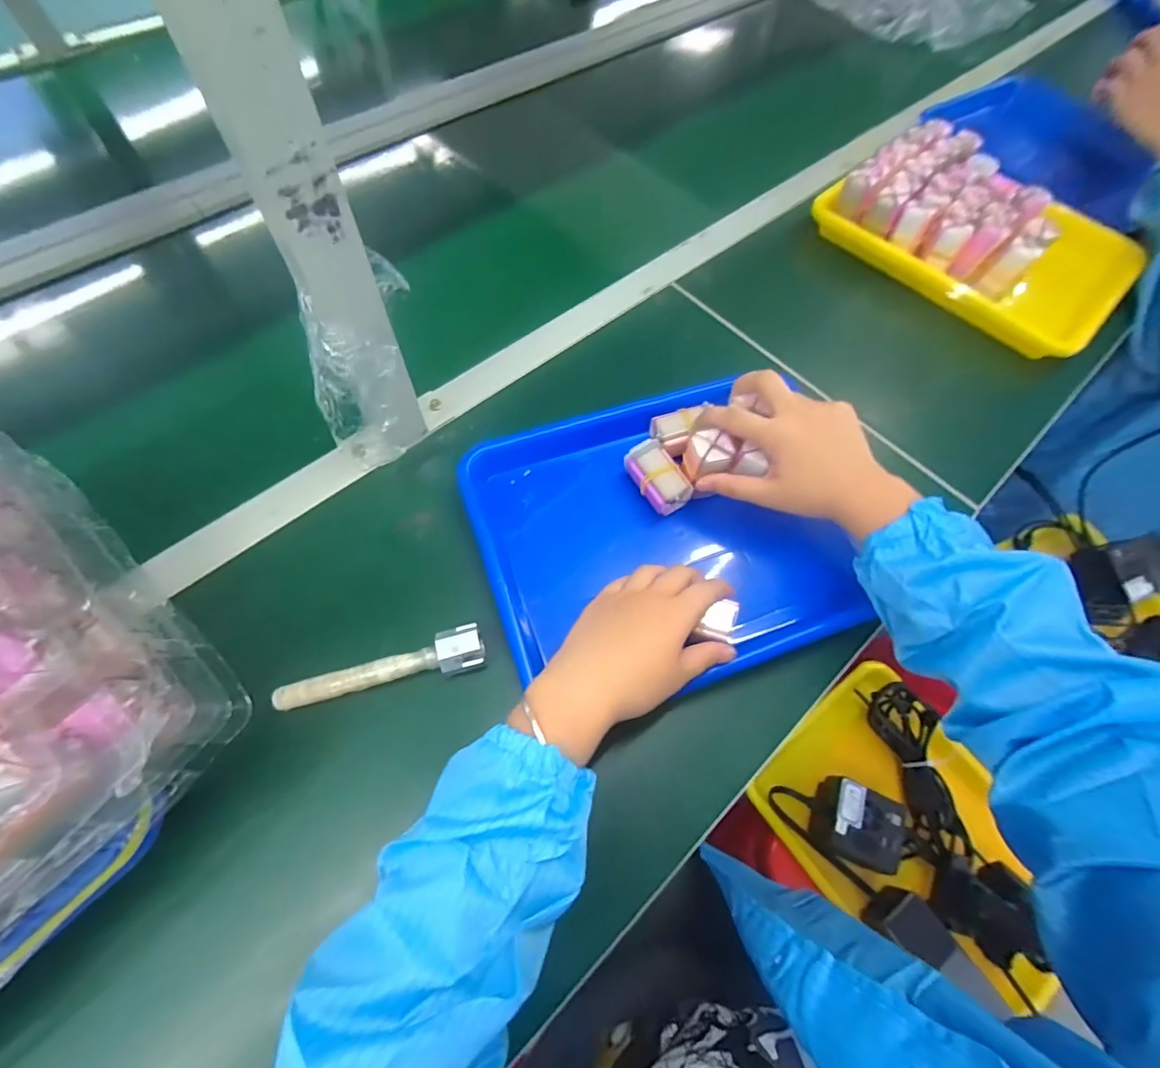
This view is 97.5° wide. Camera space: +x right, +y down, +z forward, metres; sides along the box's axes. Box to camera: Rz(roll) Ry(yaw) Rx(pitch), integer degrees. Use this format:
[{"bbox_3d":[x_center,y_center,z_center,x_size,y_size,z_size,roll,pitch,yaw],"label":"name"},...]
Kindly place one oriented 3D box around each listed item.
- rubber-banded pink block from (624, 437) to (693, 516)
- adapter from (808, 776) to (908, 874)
[{"bbox_3d":[0.067,-0.049,0.435,0.037,0.024,0.060,-25,68,-14],"label":"rubber-banded pink block"},{"bbox_3d":[0.308,0.321,0.565,0.093,0.040,0.078,21,65,7],"label":"adapter"}]

